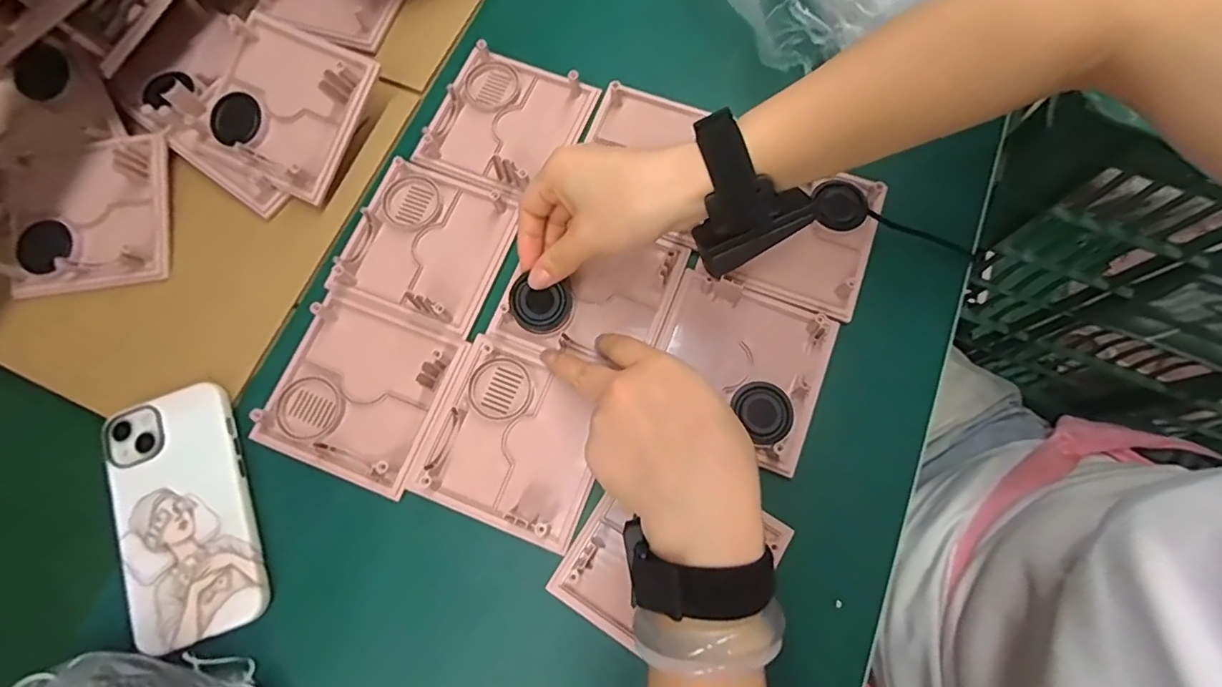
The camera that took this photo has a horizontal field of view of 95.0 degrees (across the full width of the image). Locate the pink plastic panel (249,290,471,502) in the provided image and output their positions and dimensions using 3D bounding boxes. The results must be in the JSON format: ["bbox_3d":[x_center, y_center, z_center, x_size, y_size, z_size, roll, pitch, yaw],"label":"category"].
[{"bbox_3d":[-0.161,0.027,0.357,0.107,0.024,0.107,21,76,4],"label":"pink plastic panel"}]

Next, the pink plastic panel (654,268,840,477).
[{"bbox_3d":[0.082,0.013,0.362,0.106,0.009,0.105,22,76,5],"label":"pink plastic panel"}]

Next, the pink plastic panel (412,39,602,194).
[{"bbox_3d":[-0.073,-0.165,0.408,0.103,0.023,0.107,21,76,4],"label":"pink plastic panel"}]

